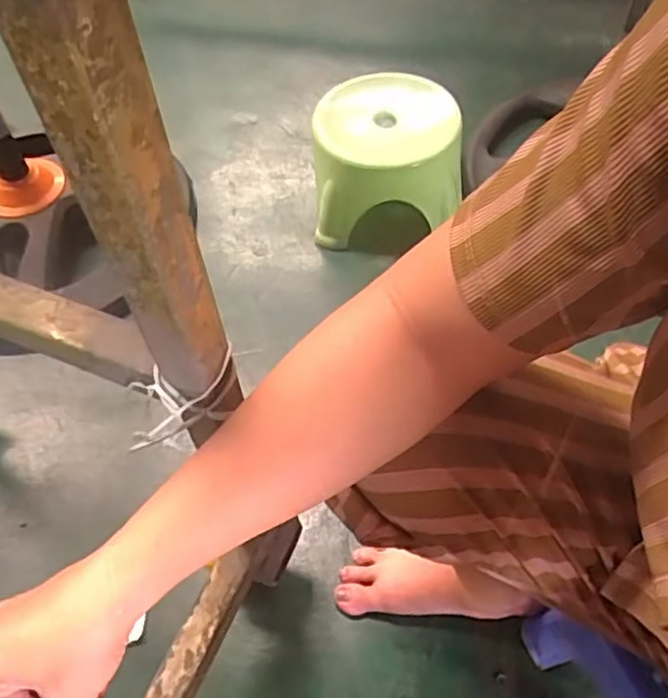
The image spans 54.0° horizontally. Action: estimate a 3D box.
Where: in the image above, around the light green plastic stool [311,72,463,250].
[{"bbox_3d":[0.074,-0.290,0.992,0.210,0.199,0.207,-4,55,-1],"label":"light green plastic stool"}]

